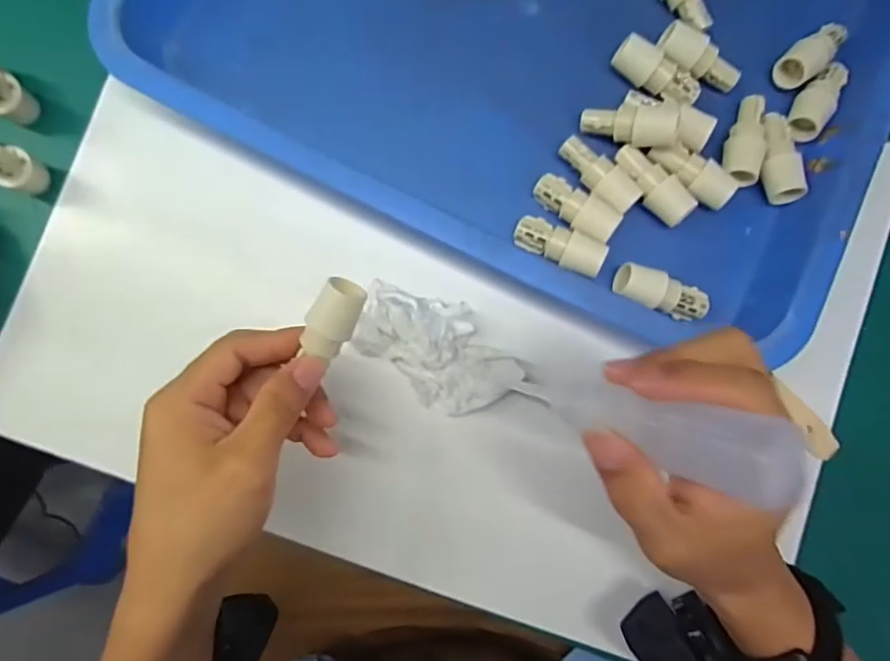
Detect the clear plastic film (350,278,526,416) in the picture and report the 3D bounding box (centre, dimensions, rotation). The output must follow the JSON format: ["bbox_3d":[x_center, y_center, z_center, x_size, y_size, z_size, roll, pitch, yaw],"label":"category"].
[{"bbox_3d":[-0.006,0.010,0.330,0.100,0.014,0.057,38,83,2],"label":"clear plastic film"}]

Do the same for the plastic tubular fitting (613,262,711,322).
[{"bbox_3d":[0.125,-0.020,0.323,0.055,0.024,0.021,20,83,0],"label":"plastic tubular fitting"}]

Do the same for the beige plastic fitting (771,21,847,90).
[{"bbox_3d":[0.230,-0.173,0.346,0.050,0.016,0.022,-44,87,-6],"label":"beige plastic fitting"}]

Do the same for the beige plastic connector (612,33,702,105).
[{"bbox_3d":[0.128,-0.155,0.336,0.055,0.019,0.018,32,83,1],"label":"beige plastic connector"}]

